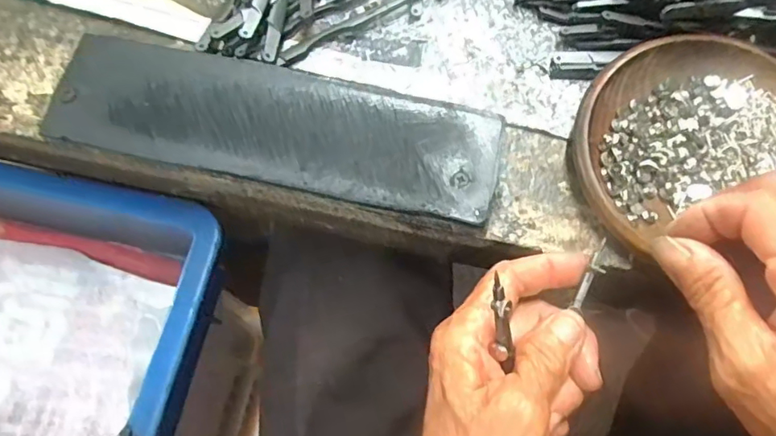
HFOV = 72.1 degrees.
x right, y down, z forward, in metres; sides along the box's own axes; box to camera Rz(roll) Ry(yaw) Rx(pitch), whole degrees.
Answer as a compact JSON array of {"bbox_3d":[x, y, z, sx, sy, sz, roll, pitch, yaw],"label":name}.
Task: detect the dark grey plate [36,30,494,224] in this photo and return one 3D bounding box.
[{"bbox_3d":[-0.052,-0.043,0.255,0.209,0.012,0.059,13,71,5],"label":"dark grey plate"}]

